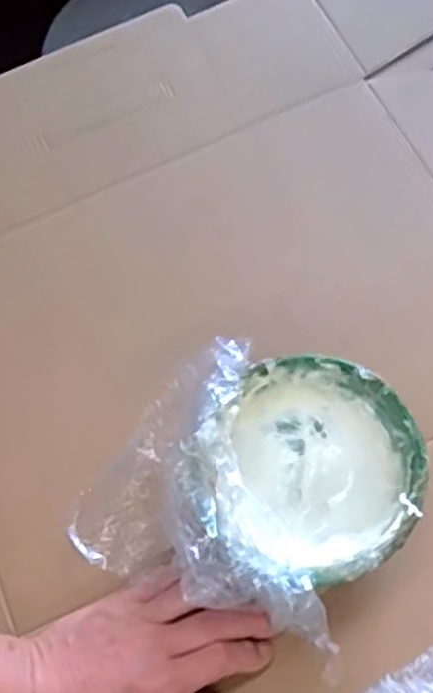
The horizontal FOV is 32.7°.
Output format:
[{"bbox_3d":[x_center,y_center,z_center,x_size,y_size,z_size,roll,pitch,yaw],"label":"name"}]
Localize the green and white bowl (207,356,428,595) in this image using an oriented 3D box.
[{"bbox_3d":[0.057,0.074,0.454,0.120,0.076,0.124,-1,73,3],"label":"green and white bowl"}]

